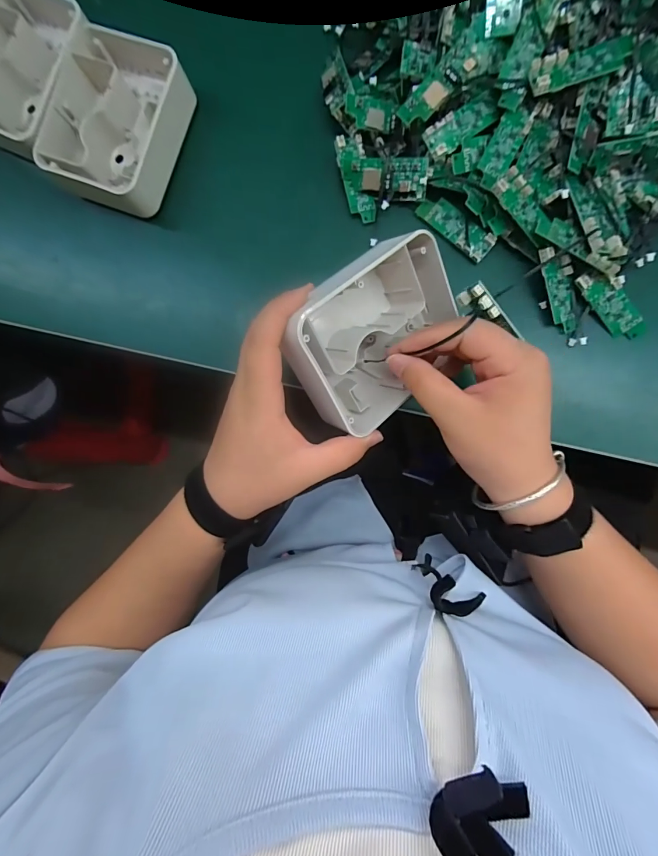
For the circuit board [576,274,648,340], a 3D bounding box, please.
[{"bbox_3d":[0.229,-0.098,0.305,0.023,0.005,0.068,-40,99,25],"label":"circuit board"}]

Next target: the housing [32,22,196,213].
[{"bbox_3d":[-0.185,-0.271,0.339,0.098,0.050,0.138,25,92,6],"label":"housing"}]

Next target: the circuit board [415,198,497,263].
[{"bbox_3d":[0.107,-0.171,0.321,0.069,0.008,0.022,42,94,5],"label":"circuit board"}]

